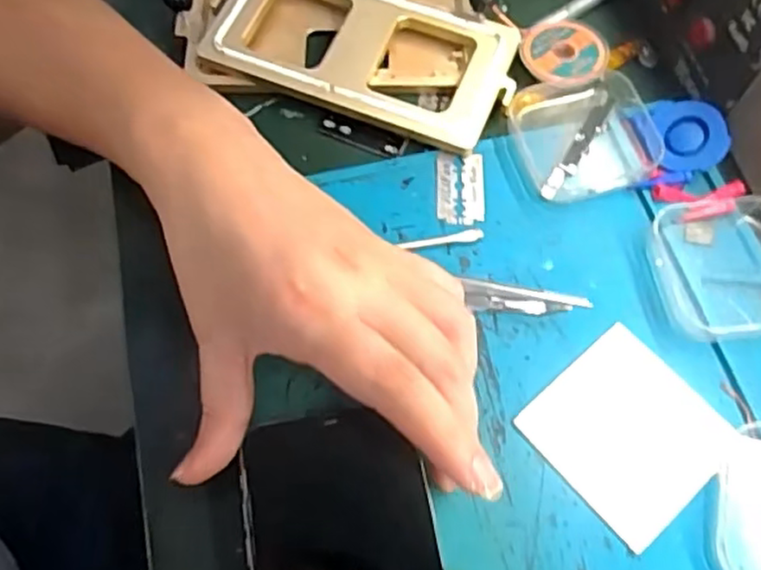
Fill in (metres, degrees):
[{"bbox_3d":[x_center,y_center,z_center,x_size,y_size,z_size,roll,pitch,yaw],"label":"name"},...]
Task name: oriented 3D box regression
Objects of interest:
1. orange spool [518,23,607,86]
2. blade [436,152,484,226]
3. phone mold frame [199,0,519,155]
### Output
[{"bbox_3d":[0.098,-0.124,0.367,0.043,0.007,0.043,0,64,0],"label":"orange spool"},{"bbox_3d":[0.039,-0.047,0.339,0.023,0.004,0.038,4,68,-4],"label":"blade"},{"bbox_3d":[-0.011,-0.125,0.365,0.157,0.020,0.078,20,66,10],"label":"phone mold frame"}]

